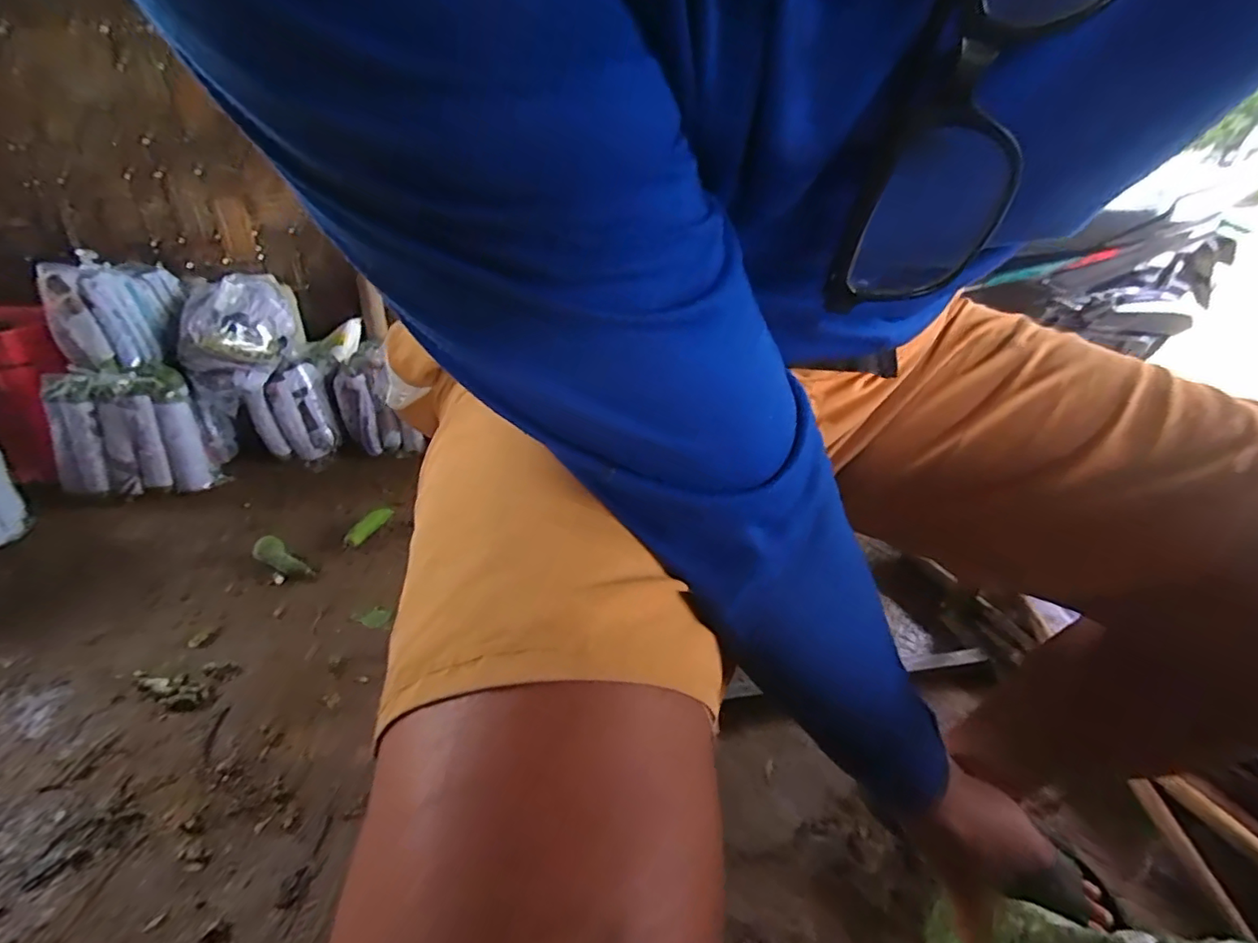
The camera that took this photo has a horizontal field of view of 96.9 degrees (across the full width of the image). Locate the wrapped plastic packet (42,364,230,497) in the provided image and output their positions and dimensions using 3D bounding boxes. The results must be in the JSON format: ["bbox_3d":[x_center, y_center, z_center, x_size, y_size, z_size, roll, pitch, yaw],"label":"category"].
[{"bbox_3d":[-1.070,-0.080,1.187,0.263,0.251,0.124,1,30,-3],"label":"wrapped plastic packet"}]

